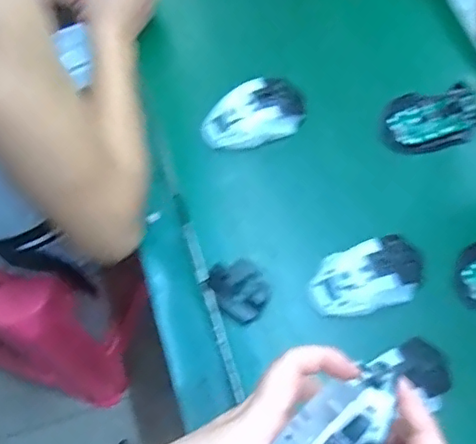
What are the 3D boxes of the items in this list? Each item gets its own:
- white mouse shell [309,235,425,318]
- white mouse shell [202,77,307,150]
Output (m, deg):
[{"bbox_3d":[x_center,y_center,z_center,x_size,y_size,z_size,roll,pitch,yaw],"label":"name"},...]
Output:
[{"bbox_3d":[0.131,0.054,0.577,0.115,0.033,0.062,-14,67,-6],"label":"white mouse shell"},{"bbox_3d":[0.017,-0.121,0.651,0.115,0.033,0.062,-15,67,-6],"label":"white mouse shell"}]

